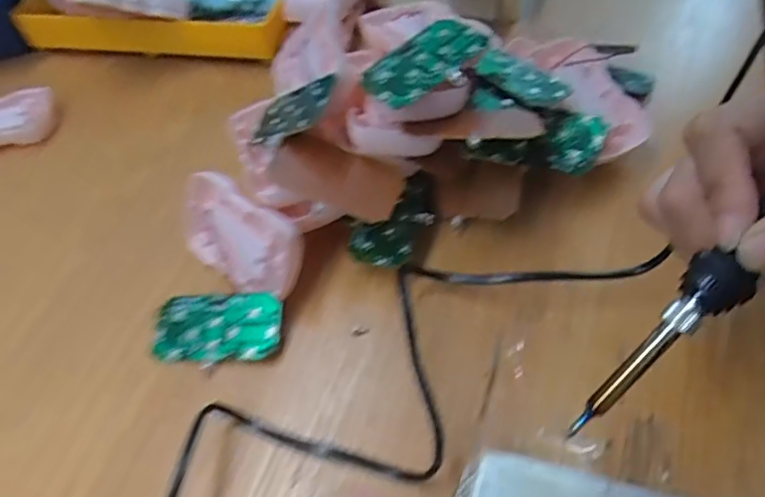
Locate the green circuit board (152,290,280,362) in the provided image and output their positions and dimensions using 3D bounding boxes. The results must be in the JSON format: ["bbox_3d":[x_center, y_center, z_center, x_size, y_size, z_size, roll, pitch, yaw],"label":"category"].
[{"bbox_3d":[-0.093,0.044,0.327,0.074,0.005,0.038,-1,70,11],"label":"green circuit board"}]

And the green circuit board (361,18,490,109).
[{"bbox_3d":[0.024,-0.100,0.312,0.070,0.004,0.033,-39,65,-16],"label":"green circuit board"}]

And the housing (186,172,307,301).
[{"bbox_3d":[-0.083,-0.007,0.340,0.085,0.054,0.012,32,28,20],"label":"housing"}]

